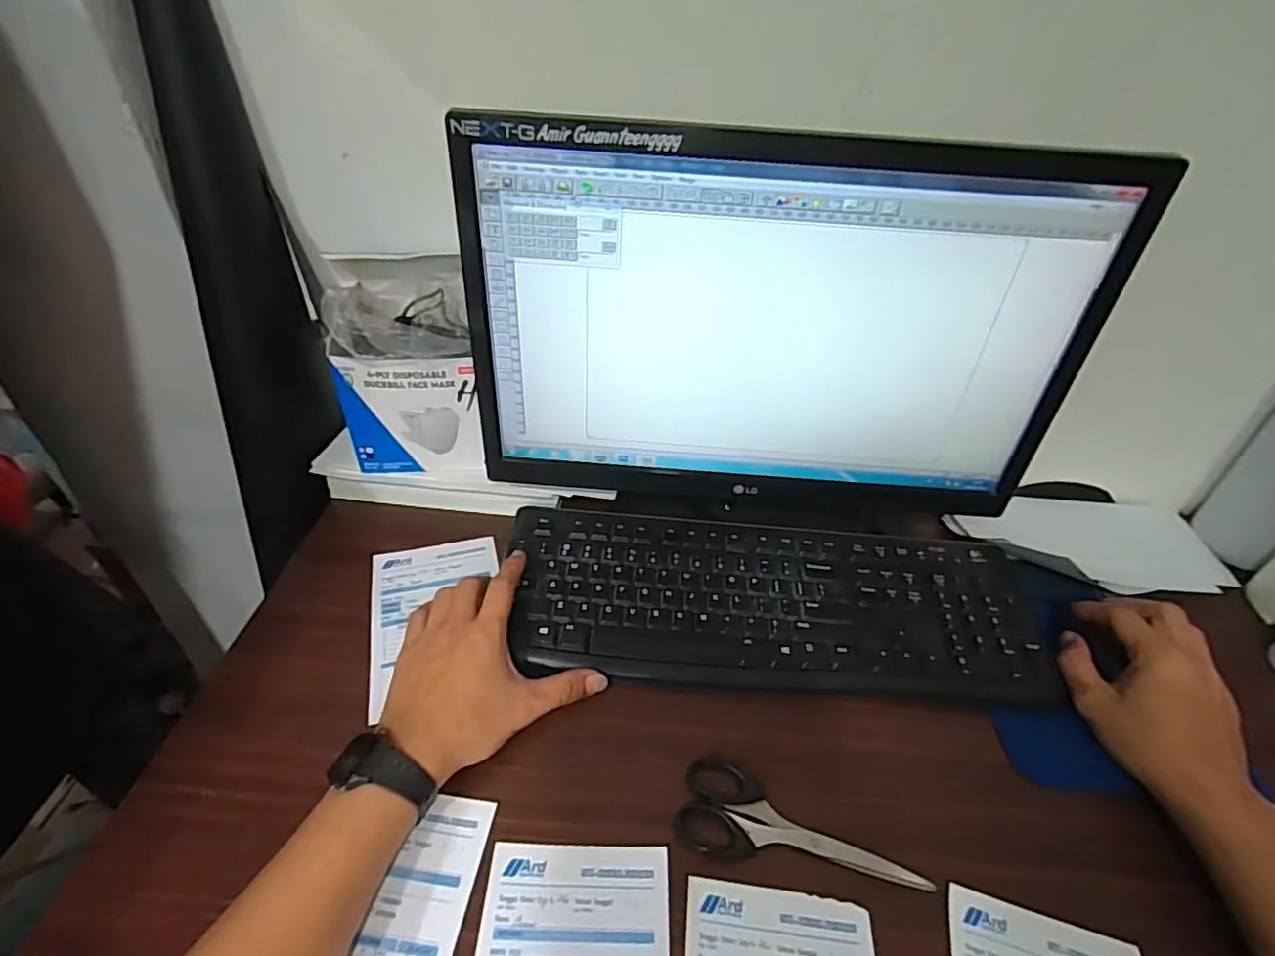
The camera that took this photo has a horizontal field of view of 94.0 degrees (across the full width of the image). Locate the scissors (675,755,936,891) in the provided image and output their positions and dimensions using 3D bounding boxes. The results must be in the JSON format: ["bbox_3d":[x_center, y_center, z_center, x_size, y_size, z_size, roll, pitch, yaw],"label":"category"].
[{"bbox_3d":[0.099,0.223,0.366,0.147,0.010,0.057,16,41,12],"label":"scissors"}]

